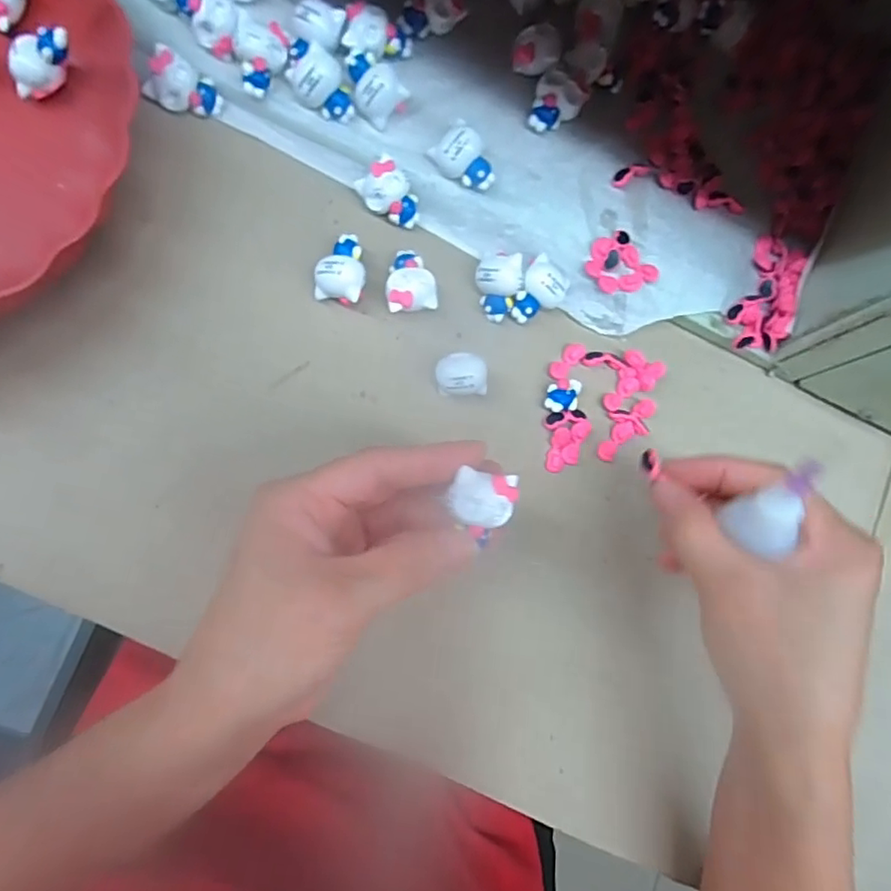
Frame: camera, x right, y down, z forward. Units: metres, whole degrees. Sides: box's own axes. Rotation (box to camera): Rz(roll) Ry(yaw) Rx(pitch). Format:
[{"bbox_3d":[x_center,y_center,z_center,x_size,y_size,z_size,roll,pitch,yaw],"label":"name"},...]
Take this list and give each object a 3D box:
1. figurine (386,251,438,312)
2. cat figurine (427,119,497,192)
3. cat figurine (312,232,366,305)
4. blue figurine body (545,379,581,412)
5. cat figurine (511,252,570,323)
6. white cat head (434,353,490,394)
[{"bbox_3d":[-0.019,-0.085,0.310,0.025,0.018,0.032,-7,84,-10],"label":"figurine"},{"bbox_3d":[0.009,-0.148,0.309,0.021,0.020,0.032,-35,89,-11],"label":"cat figurine"},{"bbox_3d":[-0.053,-0.091,0.305,0.024,0.019,0.035,12,81,-7],"label":"cat figurine"},{"bbox_3d":[0.063,-0.026,0.321,0.020,0.012,0.016,-10,84,-10],"label":"blue figurine body"},{"bbox_3d":[0.051,-0.083,0.317,0.025,0.015,0.035,40,79,-2],"label":"cat figurine"},{"bbox_3d":[0.008,-0.036,0.309,0.026,0.023,0.022,-1,83,-9],"label":"white cat head"}]

